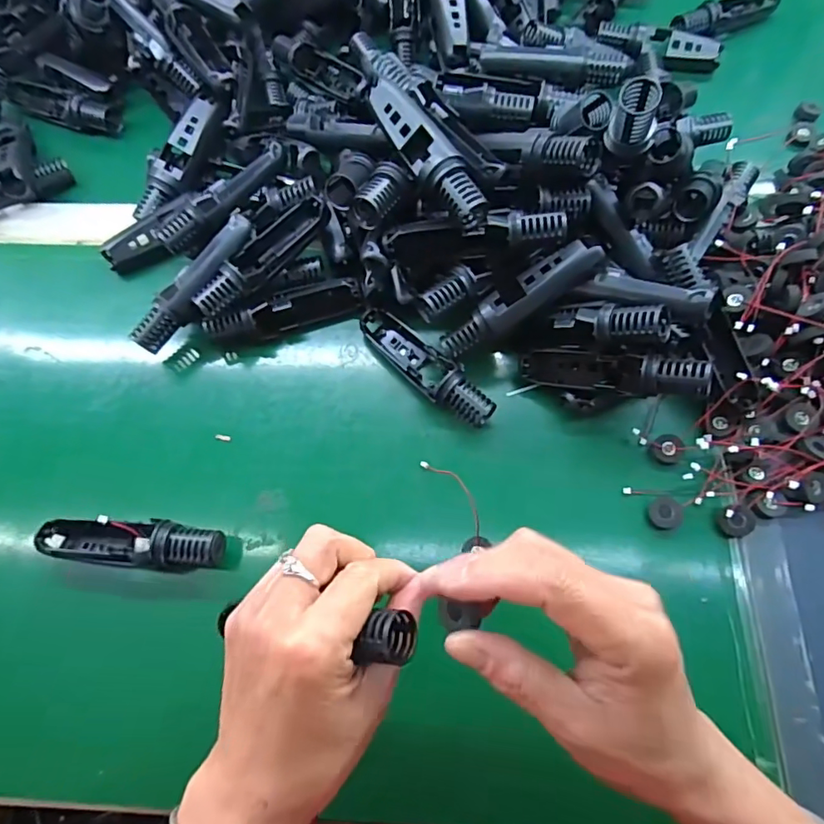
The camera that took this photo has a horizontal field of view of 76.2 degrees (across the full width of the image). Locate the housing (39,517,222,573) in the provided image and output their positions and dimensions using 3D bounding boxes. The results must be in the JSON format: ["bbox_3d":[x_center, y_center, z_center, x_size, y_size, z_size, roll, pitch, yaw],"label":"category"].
[{"bbox_3d":[-0.186,0.088,0.352,0.120,0.032,0.031,5,69,4],"label":"housing"}]

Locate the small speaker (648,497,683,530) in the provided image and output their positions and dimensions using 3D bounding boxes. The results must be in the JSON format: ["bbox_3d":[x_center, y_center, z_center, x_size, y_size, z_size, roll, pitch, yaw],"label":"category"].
[{"bbox_3d":[0.172,0.068,0.357,0.020,0.013,0.020,-1,69,2],"label":"small speaker"}]

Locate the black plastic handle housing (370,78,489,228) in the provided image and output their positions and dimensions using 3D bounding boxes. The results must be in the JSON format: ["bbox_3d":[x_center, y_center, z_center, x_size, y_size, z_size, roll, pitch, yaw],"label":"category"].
[{"bbox_3d":[0.010,-0.173,0.350,0.038,0.030,0.111,-24,70,-7],"label":"black plastic handle housing"}]

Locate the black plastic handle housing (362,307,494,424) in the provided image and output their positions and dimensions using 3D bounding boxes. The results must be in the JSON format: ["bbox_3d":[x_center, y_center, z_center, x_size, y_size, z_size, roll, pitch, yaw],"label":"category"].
[{"bbox_3d":[0.009,-0.034,0.390,0.119,0.031,0.032,38,75,15],"label":"black plastic handle housing"}]

